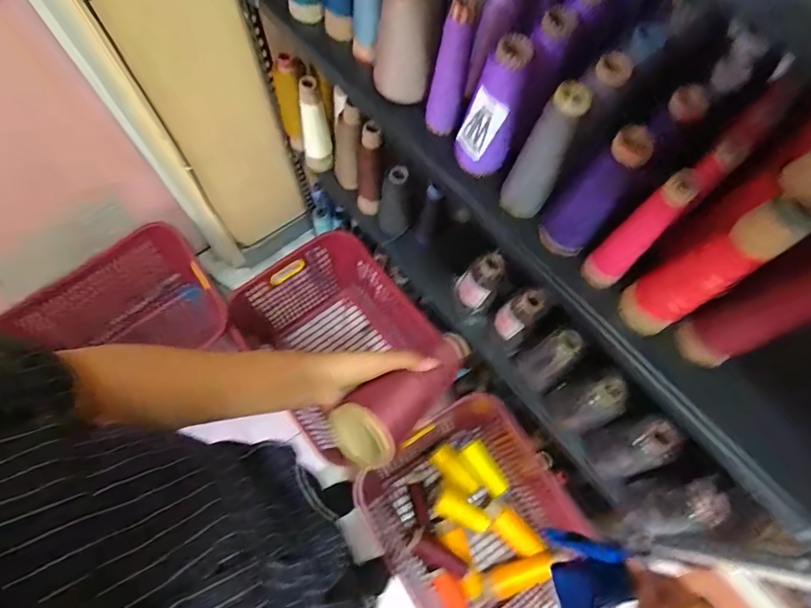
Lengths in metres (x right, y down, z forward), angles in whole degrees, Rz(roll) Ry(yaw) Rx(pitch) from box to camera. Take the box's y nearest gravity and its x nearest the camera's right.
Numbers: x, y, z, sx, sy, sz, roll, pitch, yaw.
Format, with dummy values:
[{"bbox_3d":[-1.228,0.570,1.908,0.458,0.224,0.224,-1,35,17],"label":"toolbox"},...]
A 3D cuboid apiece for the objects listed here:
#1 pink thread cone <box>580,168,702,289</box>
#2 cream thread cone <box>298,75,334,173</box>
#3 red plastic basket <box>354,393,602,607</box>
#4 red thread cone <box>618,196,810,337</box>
[{"bbox_3d":[0.265,-0.076,0.514,0.040,0.189,0.043,-37,75,-15],"label":"pink thread cone"},{"bbox_3d":[-0.203,-0.384,0.986,0.063,0.229,0.061,-12,70,-8],"label":"cream thread cone"},{"bbox_3d":[0.179,0.584,1.166,0.473,0.283,0.551,-32,74,-14],"label":"red plastic basket"},{"bbox_3d":[0.313,-0.032,0.471,0.058,0.219,0.064,-27,73,-13],"label":"red thread cone"}]

